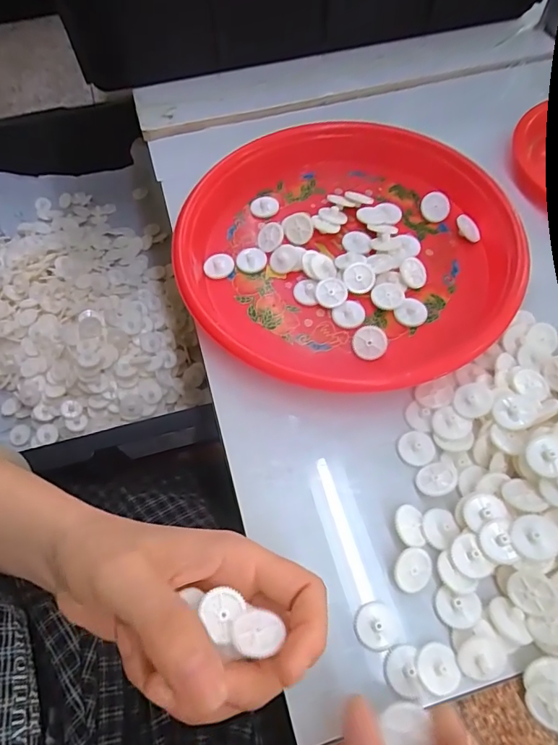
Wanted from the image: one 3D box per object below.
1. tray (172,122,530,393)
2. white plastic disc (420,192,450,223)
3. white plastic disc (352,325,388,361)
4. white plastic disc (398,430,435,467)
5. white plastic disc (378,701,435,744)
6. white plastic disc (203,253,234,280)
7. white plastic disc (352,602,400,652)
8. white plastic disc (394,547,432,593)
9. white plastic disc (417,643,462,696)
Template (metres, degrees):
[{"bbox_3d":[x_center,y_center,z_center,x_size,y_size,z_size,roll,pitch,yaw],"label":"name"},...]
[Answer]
[{"bbox_3d":[0.054,-0.090,0.329,0.242,0.029,0.221,-33,66,-14],"label":"tray"},{"bbox_3d":[0.120,-0.127,0.356,0.021,0.004,0.021,1,98,8],"label":"white plastic disc"},{"bbox_3d":[0.059,-0.019,0.301,0.022,0.004,0.022,0,92,16],"label":"white plastic disc"},{"bbox_3d":[0.081,0.044,0.274,0.020,0.004,0.021,-1,63,1],"label":"white plastic disc"},{"bbox_3d":[0.051,0.143,0.184,0.018,0.006,0.020,-14,63,-6],"label":"white plastic disc"},{"bbox_3d":[-0.044,-0.078,0.341,0.021,0.004,0.021,-1,63,1],"label":"white plastic disc"},{"bbox_3d":[0.049,0.126,0.232,0.021,0.004,0.021,-1,63,1],"label":"white plastic disc"},{"bbox_3d":[0.069,0.101,0.238,0.021,0.007,0.019,-19,64,-8],"label":"white plastic disc"},{"bbox_3d":[0.076,0.141,0.221,0.020,0.004,0.021,-1,63,1],"label":"white plastic disc"}]

